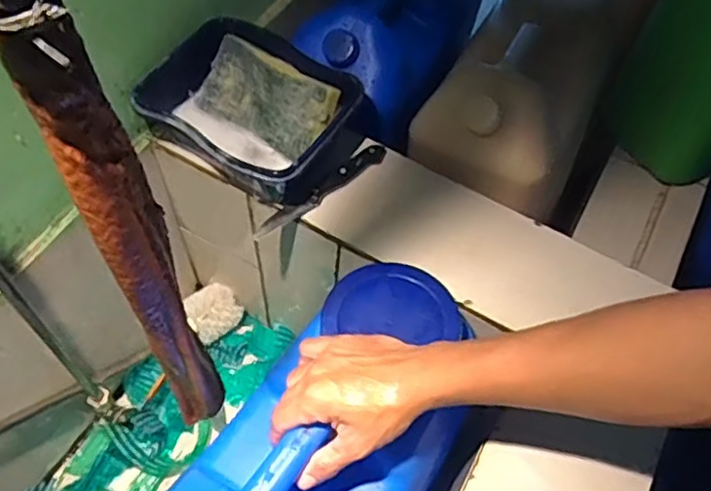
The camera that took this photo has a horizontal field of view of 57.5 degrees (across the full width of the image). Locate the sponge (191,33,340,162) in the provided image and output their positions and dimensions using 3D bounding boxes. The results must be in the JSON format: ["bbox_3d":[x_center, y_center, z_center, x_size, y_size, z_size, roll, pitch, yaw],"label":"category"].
[{"bbox_3d":[-0.096,-0.161,0.709,0.151,0.020,0.086,31,103,16],"label":"sponge"}]

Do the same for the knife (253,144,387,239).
[{"bbox_3d":[-0.033,-0.064,0.704,0.170,0.016,0.022,-35,67,-22],"label":"knife"}]

